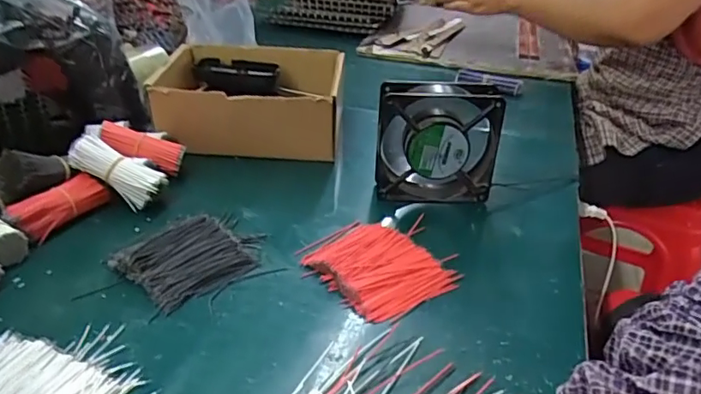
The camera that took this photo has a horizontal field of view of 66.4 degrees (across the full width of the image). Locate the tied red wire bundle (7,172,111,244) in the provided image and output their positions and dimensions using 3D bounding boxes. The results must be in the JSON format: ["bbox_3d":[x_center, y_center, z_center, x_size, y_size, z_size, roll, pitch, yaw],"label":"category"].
[{"bbox_3d":[-0.277,0.009,0.512,0.028,0.033,0.086,18,33,24],"label":"tied red wire bundle"}]

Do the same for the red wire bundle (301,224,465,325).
[{"bbox_3d":[0.025,0.058,0.470,0.096,0.015,0.113,-19,37,-34],"label":"red wire bundle"}]

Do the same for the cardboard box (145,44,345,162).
[{"bbox_3d":[-0.122,-0.123,0.681,0.217,0.086,0.173,4,30,2],"label":"cardboard box"}]

